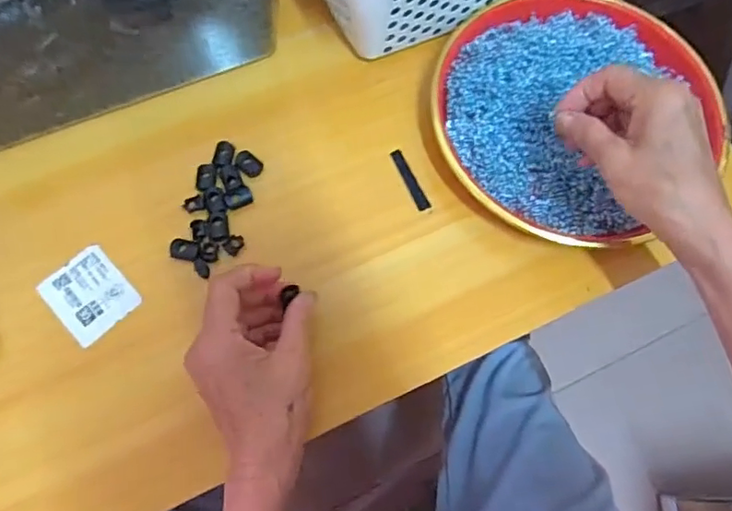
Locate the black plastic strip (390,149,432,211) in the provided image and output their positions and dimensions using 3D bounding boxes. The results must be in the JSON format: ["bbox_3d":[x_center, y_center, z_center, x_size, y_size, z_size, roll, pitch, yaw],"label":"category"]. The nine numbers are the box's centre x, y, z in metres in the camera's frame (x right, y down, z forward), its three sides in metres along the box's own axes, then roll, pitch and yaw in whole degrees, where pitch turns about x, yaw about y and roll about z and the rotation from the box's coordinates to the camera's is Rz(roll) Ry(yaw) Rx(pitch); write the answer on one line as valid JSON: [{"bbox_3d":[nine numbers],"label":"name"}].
[{"bbox_3d":[0.034,-0.059,0.418,0.010,0.004,0.054,-23,74,-9],"label":"black plastic strip"}]

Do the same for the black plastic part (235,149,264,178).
[{"bbox_3d":[-0.089,-0.070,0.409,0.021,0.004,0.017,37,75,9],"label":"black plastic part"}]

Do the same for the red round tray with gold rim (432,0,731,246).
[{"bbox_3d":[0.158,-0.116,0.420,0.202,0.021,0.214,1,72,-2],"label":"red round tray with gold rim"}]

